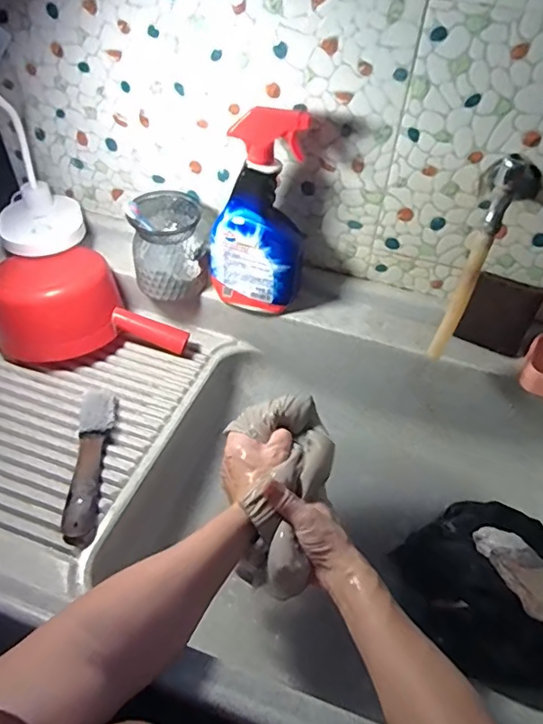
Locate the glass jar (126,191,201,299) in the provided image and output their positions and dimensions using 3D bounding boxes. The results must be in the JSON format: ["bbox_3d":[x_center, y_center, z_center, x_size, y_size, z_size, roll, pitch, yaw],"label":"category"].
[{"bbox_3d":[-0.150,-0.170,0.768,0.095,0.113,0.106,-6,48,-8],"label":"glass jar"}]

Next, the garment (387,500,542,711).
[{"bbox_3d":[0.285,0.271,0.640,0.196,0.110,0.229,-24,54,-23],"label":"garment"}]

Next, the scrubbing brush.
[{"bbox_3d":[-0.216,0.117,0.632,0.038,0.027,0.207,-1,48,-4],"label":"scrubbing brush"}]

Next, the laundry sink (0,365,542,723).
[{"bbox_3d":[-0.046,0.155,0.675,0.970,0.239,0.488,17,49,12],"label":"laundry sink"}]

